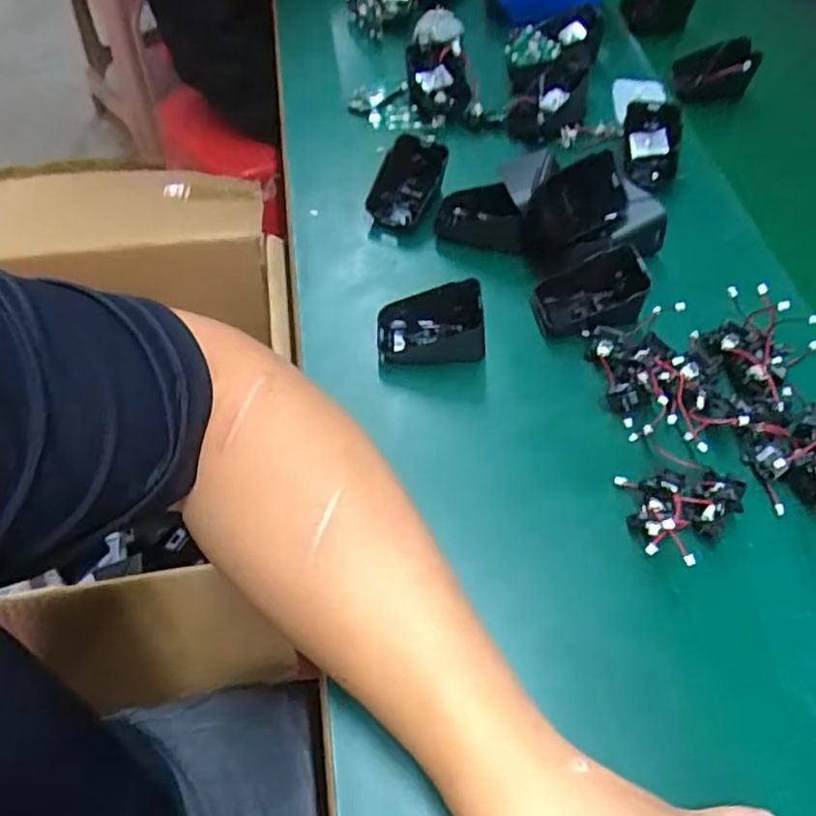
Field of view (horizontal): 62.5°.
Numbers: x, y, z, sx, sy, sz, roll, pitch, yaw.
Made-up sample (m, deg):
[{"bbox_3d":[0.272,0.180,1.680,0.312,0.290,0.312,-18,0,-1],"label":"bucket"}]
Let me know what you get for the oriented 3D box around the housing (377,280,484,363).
[{"bbox_3d":[0.014,-0.056,0.431,0.067,0.045,0.039,0,56,0],"label":"housing"}]

